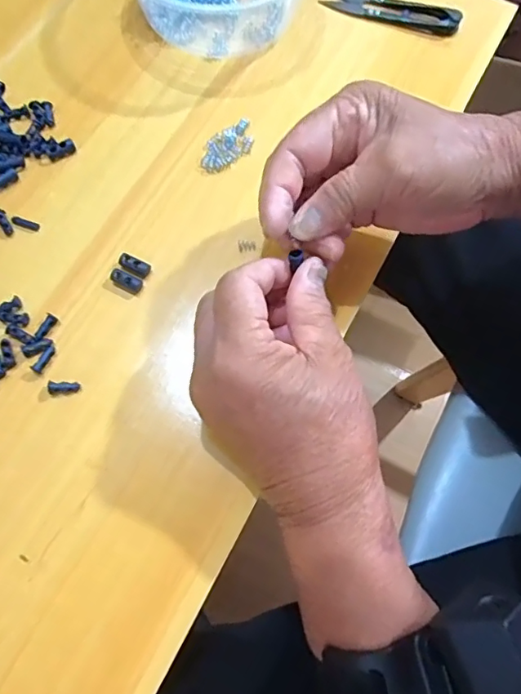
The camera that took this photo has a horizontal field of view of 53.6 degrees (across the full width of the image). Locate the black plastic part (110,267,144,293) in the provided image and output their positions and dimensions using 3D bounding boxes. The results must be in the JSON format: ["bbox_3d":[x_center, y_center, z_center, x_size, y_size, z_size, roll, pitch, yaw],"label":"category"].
[{"bbox_3d":[-0.081,-0.040,0.309,0.021,0.007,0.008,26,72,6],"label":"black plastic part"}]

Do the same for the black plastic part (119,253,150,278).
[{"bbox_3d":[-0.076,-0.049,0.311,0.019,0.006,0.009,27,72,7],"label":"black plastic part"}]

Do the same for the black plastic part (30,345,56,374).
[{"bbox_3d":[-0.122,0.006,0.291,0.005,0.004,0.017,27,73,8],"label":"black plastic part"}]

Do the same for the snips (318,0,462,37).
[{"bbox_3d":[0.097,-0.252,0.384,0.100,0.013,0.021,20,71,4],"label":"snips"}]

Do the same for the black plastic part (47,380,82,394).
[{"bbox_3d":[-0.109,0.022,0.286,0.017,0.007,0.007,2,71,0],"label":"black plastic part"}]

